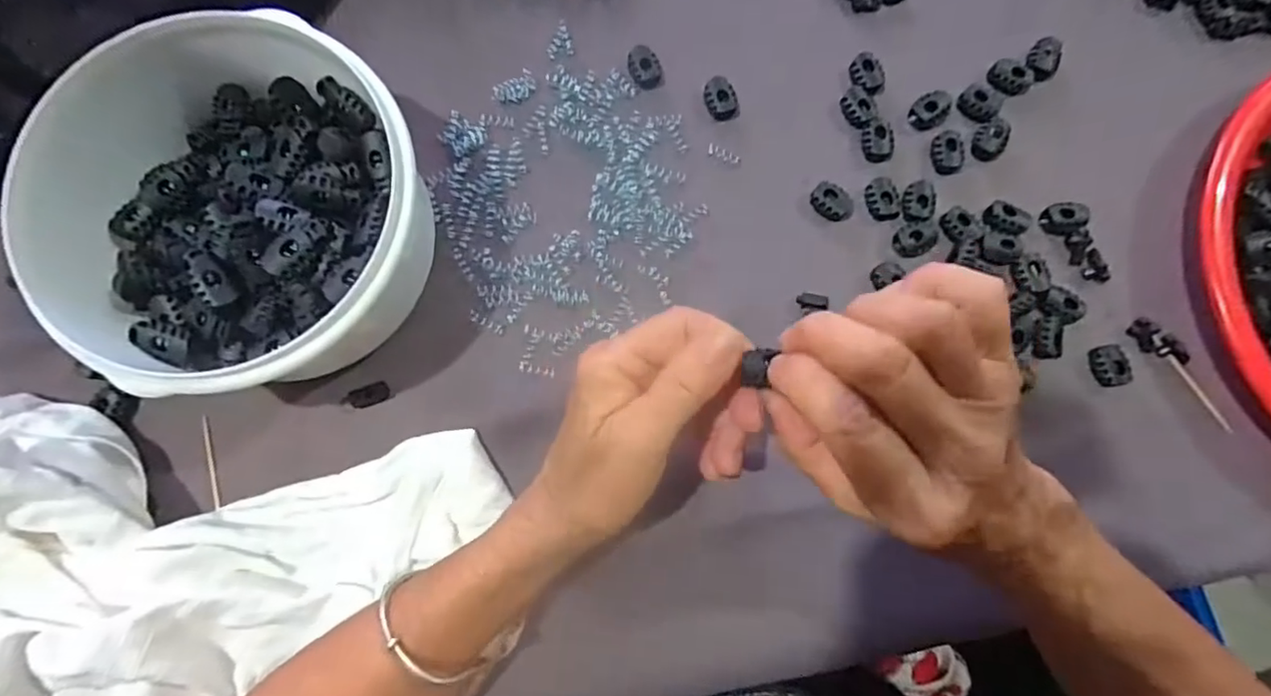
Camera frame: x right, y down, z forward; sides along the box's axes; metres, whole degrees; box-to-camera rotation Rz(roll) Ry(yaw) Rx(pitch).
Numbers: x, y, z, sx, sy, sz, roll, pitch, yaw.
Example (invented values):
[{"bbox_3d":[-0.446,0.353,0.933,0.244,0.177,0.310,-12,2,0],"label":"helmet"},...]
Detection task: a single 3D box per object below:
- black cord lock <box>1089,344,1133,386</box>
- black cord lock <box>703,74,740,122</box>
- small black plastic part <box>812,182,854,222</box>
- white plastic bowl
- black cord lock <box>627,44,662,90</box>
[{"bbox_3d":[0.248,0.009,0.304,0.017,0.006,0.021,-1,82,0],"label":"black cord lock"},{"bbox_3d":[0.048,-0.141,0.327,0.018,0.008,0.024,-12,82,-2],"label":"black cord lock"},{"bbox_3d":[0.107,-0.079,0.317,0.024,0.006,0.019,35,83,5],"label":"small black plastic part"},{"bbox_3d":[-0.176,-0.059,0.275,0.154,0.078,0.156,0,82,0],"label":"white plastic bowl"},{"bbox_3d":[0.005,-0.160,0.329,0.017,0.008,0.026,-11,82,-2],"label":"black cord lock"}]

